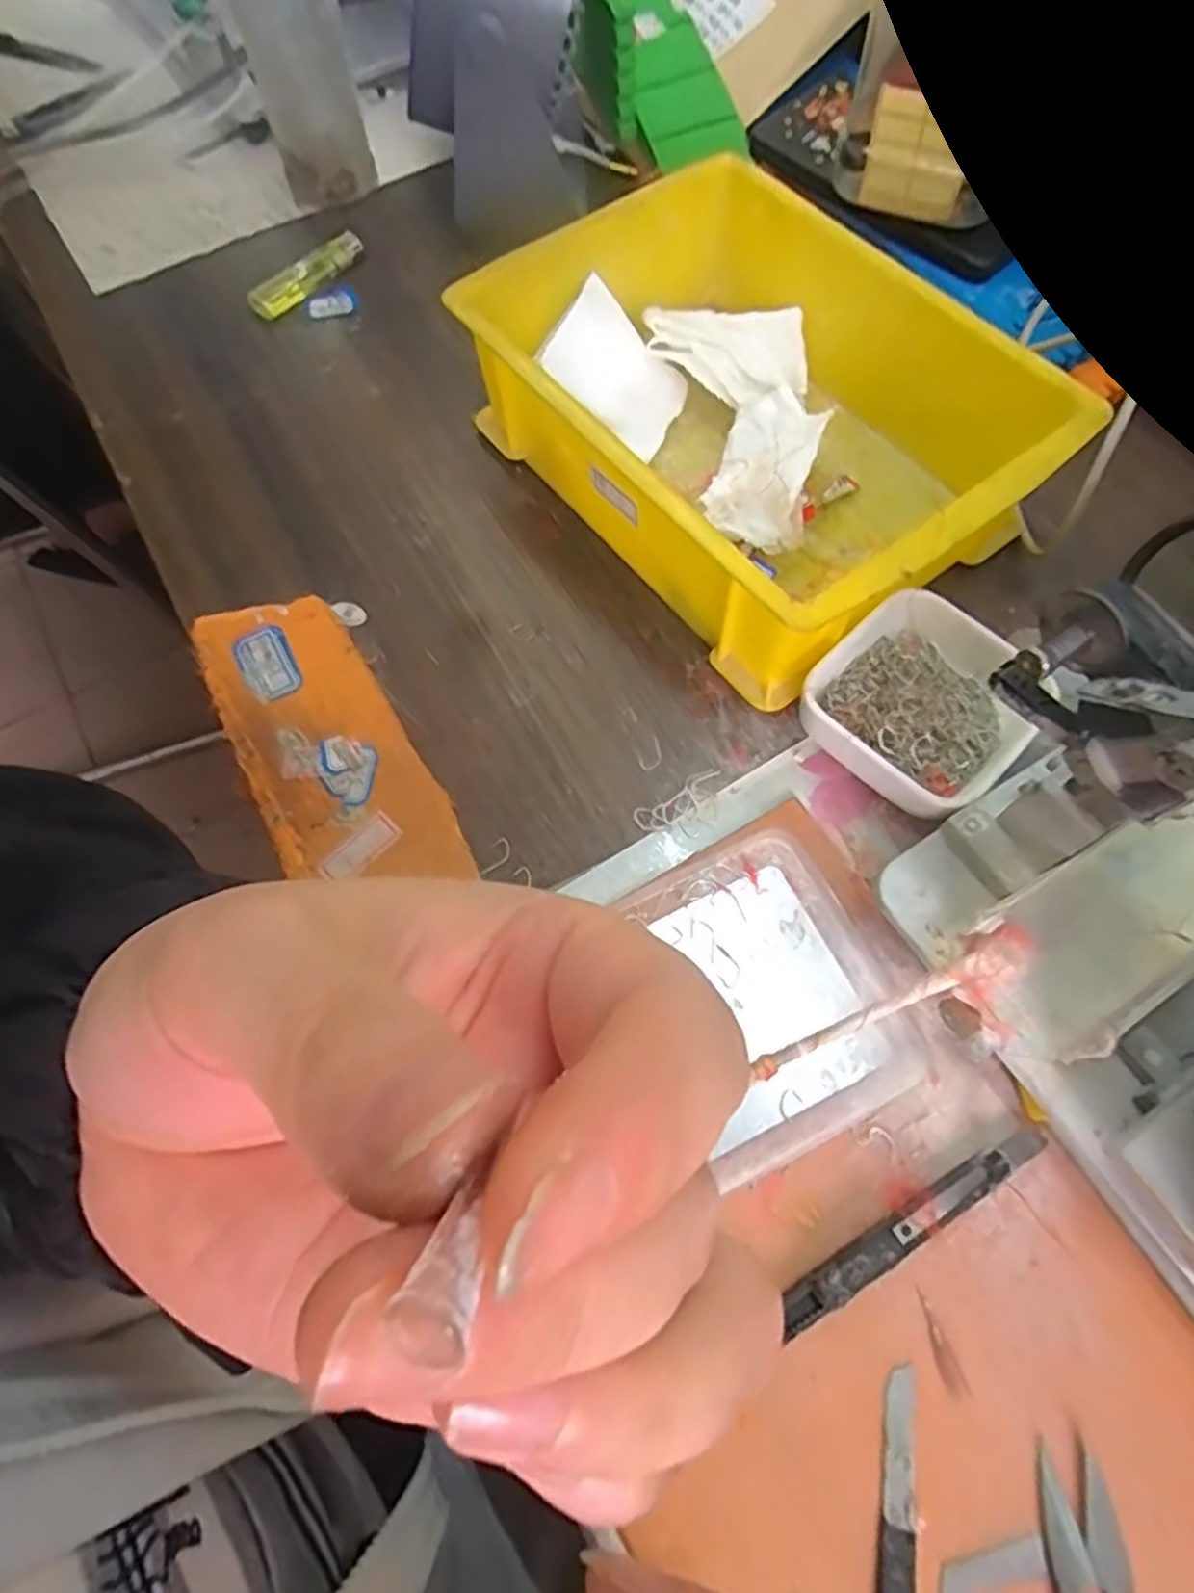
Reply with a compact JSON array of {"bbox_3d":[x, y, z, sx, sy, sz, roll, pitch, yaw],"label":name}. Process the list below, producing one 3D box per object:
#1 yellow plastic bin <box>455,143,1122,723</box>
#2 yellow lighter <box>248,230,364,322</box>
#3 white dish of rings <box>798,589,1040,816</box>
[{"bbox_3d":[0.073,-0.178,0.366,0.175,0.077,0.242,-36,70,-14],"label":"yellow plastic bin"},{"bbox_3d":[-0.176,-0.319,0.472,0.021,0.014,0.080,40,73,17],"label":"yellow lighter"},{"bbox_3d":[0.138,-0.039,0.326,0.098,0.032,0.079,-42,72,-16],"label":"white dish of rings"}]

